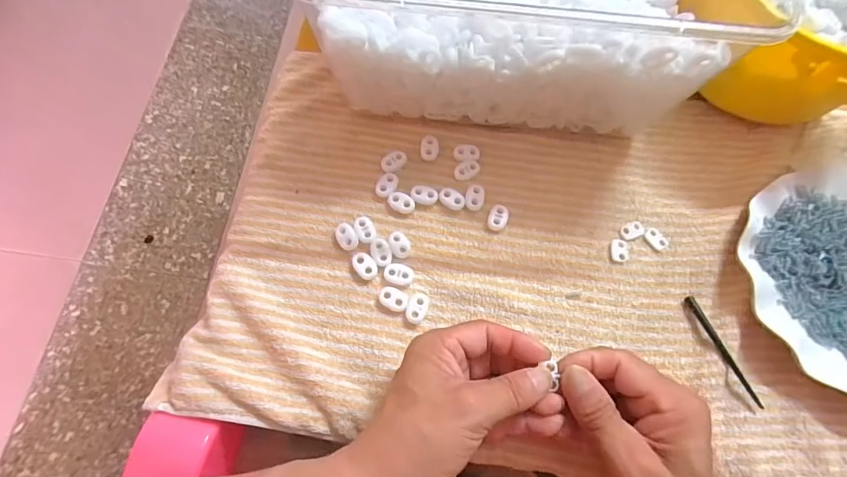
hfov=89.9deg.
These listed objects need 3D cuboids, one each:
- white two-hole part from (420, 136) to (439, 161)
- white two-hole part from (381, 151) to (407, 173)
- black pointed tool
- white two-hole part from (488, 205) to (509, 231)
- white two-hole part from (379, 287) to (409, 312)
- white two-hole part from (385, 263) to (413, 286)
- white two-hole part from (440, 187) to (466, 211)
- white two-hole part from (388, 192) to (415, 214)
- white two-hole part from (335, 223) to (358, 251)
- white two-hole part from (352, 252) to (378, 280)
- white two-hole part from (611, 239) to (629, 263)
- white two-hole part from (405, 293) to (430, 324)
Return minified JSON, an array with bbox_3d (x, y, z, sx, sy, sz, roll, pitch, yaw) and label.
[{"bbox_3d":[0.005,-0.077,0.359,0.015,0.004,0.023,6,70,-2],"label":"white two-hole part"},{"bbox_3d":[-0.025,-0.065,0.355,0.023,0.004,0.015,-32,75,-14],"label":"white two-hole part"},{"bbox_3d":[0.222,0.083,0.315,0.007,0.008,0.085,-20,73,-10],"label":"black pointed tool"},{"bbox_3d":[0.060,-0.017,0.344,0.015,0.005,0.022,18,70,3],"label":"white two-hole part"},{"bbox_3d":[-0.022,0.045,0.317,0.021,0.006,0.016,24,71,5],"label":"white two-hole part"},{"bbox_3d":[-0.019,0.027,0.322,0.021,0.004,0.015,18,70,3],"label":"white two-hole part"},{"bbox_3d":[0.024,-0.033,0.346,0.022,0.004,0.015,31,72,8],"label":"white two-hole part"},{"bbox_3d":[-0.018,-0.029,0.343,0.022,0.004,0.016,32,72,8],"label":"white two-hole part"},{"bbox_3d":[-0.060,-0.001,0.331,0.016,0.007,0.022,-28,74,-13],"label":"white two-hole part"},{"bbox_3d":[-0.045,0.020,0.323,0.015,0.004,0.023,-34,76,-14],"label":"white two-hole part"},{"bbox_3d":[0.158,0.009,0.341,0.014,0.004,0.019,-1,70,-4],"label":"white two-hole part"},{"bbox_3d":[-0.005,0.052,0.316,0.015,0.007,0.024,17,70,3],"label":"white two-hole part"}]

